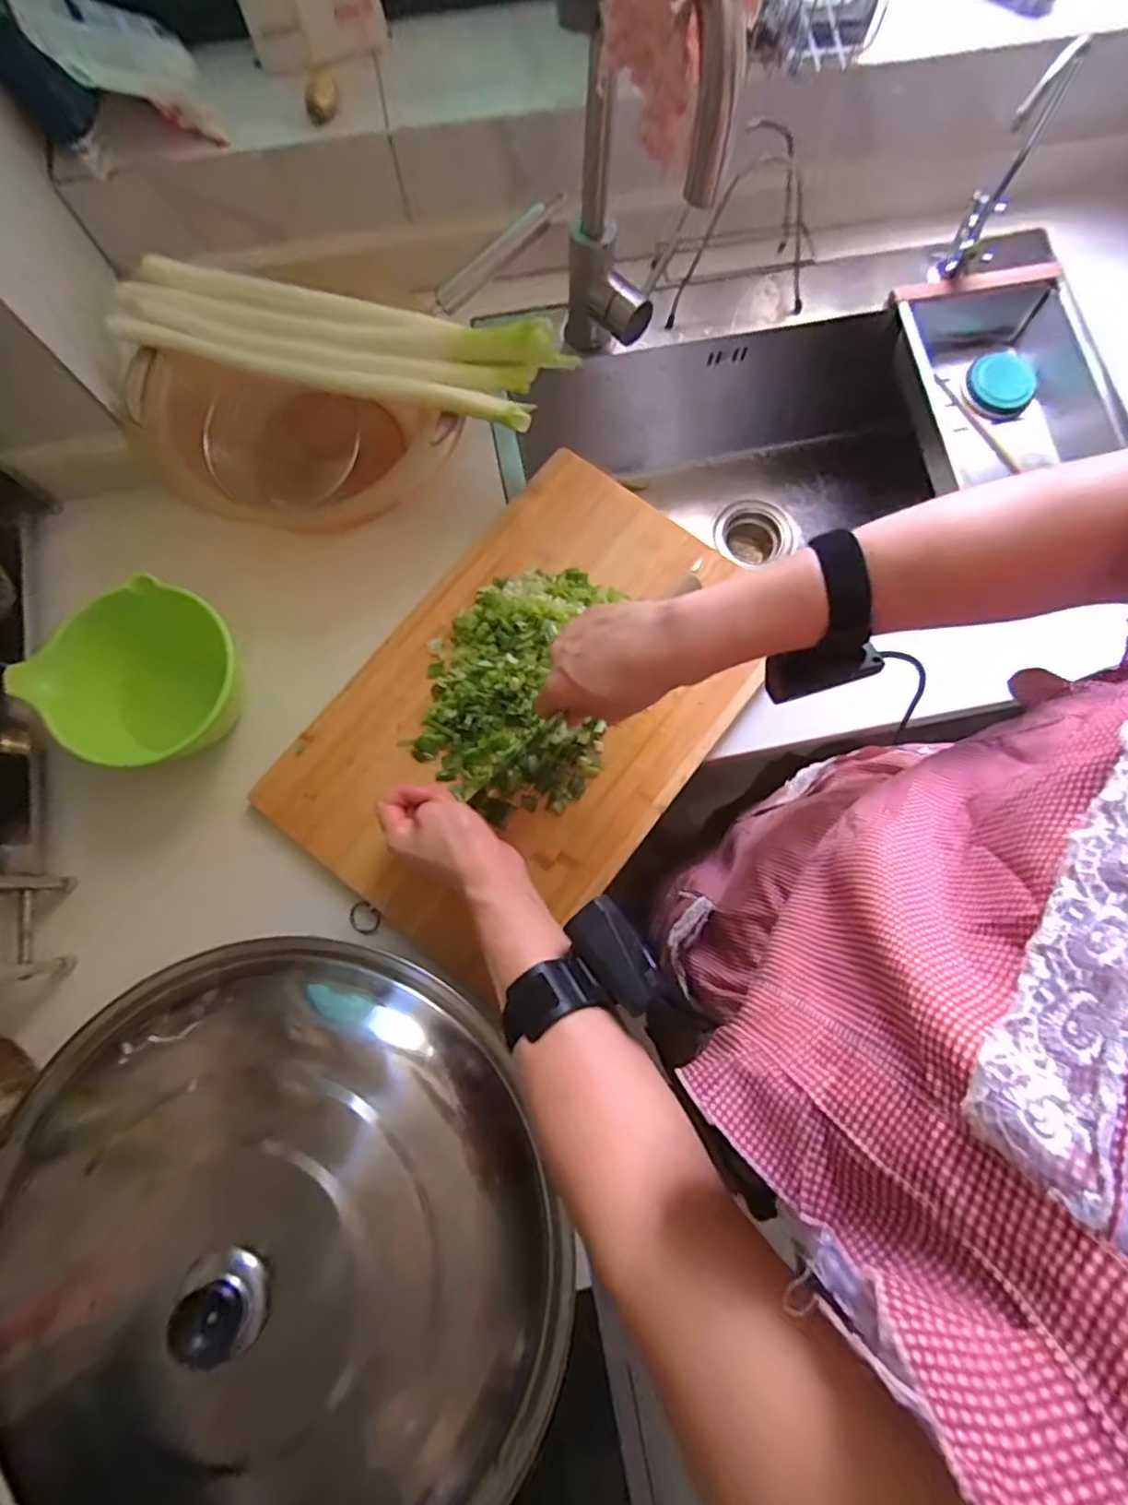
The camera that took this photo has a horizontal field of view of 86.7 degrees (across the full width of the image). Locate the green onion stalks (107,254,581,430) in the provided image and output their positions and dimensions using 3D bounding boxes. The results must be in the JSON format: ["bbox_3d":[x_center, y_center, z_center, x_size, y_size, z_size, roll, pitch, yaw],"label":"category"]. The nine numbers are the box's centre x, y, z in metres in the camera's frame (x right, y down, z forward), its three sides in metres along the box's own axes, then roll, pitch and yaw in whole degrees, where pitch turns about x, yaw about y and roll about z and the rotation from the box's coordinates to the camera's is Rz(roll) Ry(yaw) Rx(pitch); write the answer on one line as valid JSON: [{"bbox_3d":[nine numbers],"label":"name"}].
[{"bbox_3d":[-0.200,-0.366,0.522,0.382,0.032,0.084,14,79,3],"label":"green onion stalks"}]

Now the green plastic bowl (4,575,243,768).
[{"bbox_3d":[-0.352,-0.058,0.516,0.130,0.080,0.149,41,81,8],"label":"green plastic bowl"}]

